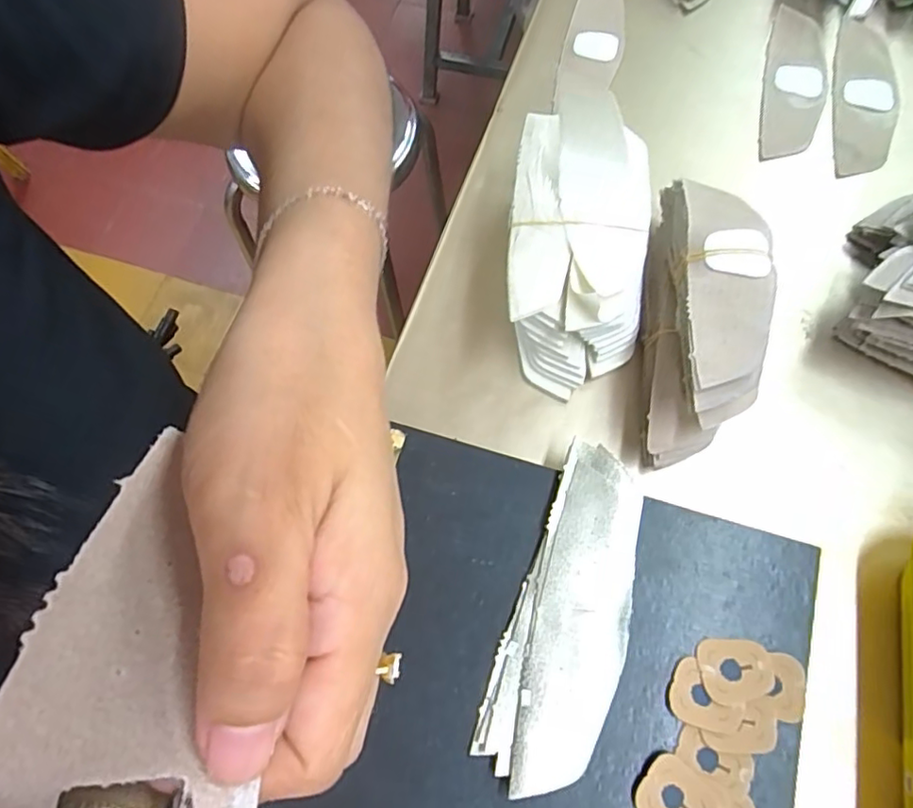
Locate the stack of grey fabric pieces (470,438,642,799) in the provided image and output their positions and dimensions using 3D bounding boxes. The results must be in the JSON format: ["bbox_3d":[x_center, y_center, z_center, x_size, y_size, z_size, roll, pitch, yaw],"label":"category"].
[{"bbox_3d":[0.069,0.119,0.342,0.063,0.014,0.187,20,71,10],"label":"stack of grey fabric pieces"}]

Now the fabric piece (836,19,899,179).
[{"bbox_3d":[0.354,-0.267,0.504,0.048,0.006,0.175,11,70,7],"label":"fabric piece"}]

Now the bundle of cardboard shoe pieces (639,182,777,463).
[{"bbox_3d":[0.164,-0.062,0.394,0.059,0.082,0.195,7,70,5],"label":"bundle of cardboard shoe pieces"}]

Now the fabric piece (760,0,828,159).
[{"bbox_3d":[0.299,-0.286,0.515,0.049,0.005,0.176,13,70,7],"label":"fabric piece"}]

